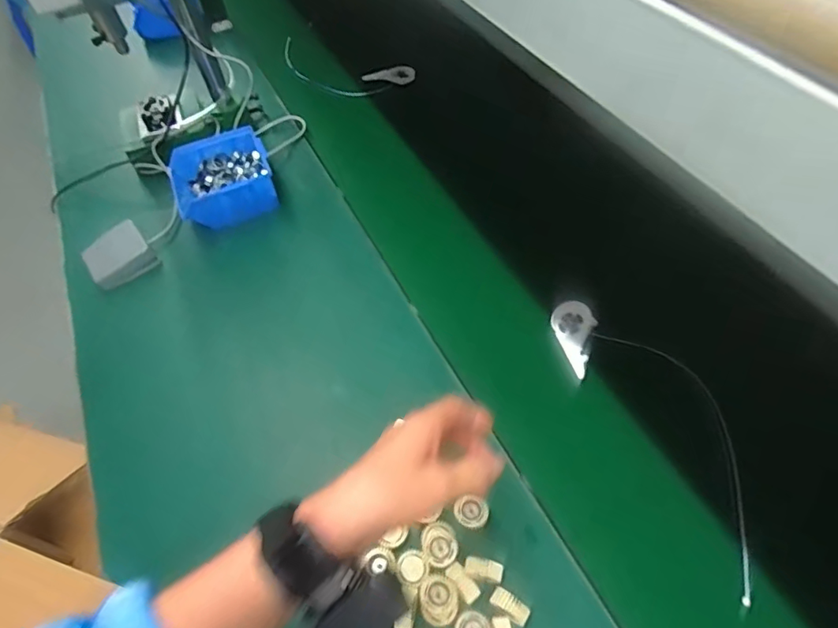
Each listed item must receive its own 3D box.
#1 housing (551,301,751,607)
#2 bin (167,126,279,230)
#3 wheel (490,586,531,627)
[{"bbox_3d":[0.242,0.094,0.506,0.111,0.026,0.302,-25,56,-13],"label":"housing"},{"bbox_3d":[-0.263,-0.179,0.702,0.125,0.059,0.137,-27,56,-15],"label":"bin"},{"bbox_3d":[0.071,0.231,0.410,0.030,0.025,0.014,29,61,23],"label":"wheel"}]

